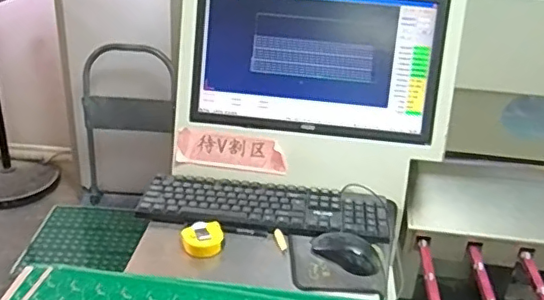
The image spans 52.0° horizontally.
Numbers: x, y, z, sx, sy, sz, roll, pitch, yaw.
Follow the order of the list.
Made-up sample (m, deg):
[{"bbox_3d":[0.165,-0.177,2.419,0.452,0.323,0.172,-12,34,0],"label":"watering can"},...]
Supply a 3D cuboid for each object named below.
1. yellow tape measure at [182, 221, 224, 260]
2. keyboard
[{"bbox_3d":[-0.108,0.142,0.876,0.064,0.037,0.053,-3,29,-13],"label":"yellow tape measure"},{"bbox_3d":[-0.004,0.104,0.960,0.431,0.024,0.125,6,27,5],"label":"keyboard"}]

